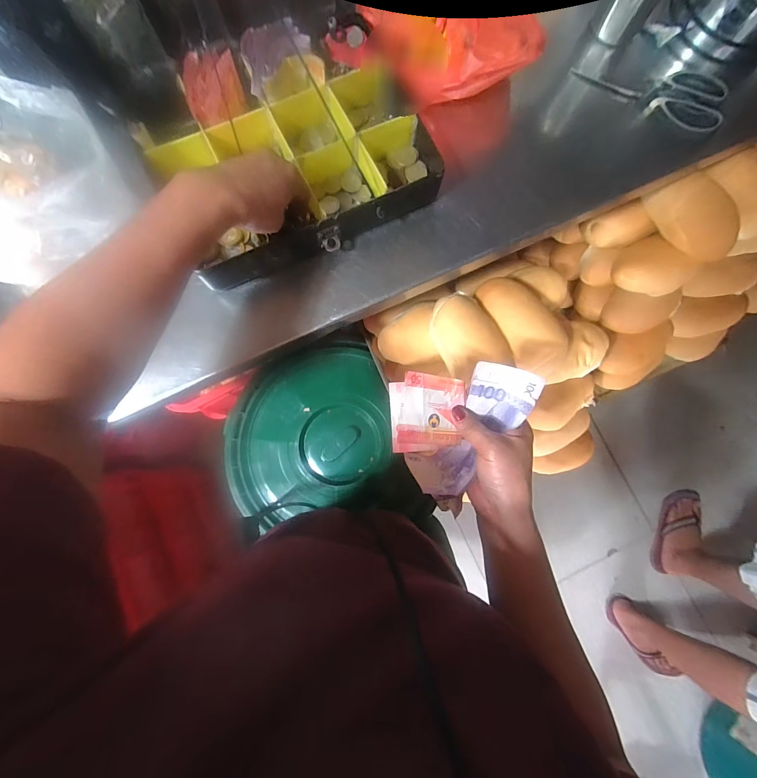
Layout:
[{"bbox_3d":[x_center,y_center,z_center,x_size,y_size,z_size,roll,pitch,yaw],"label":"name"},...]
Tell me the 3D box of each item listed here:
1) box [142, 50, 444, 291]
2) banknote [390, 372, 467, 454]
[{"bbox_3d":[-0.088,-0.259,0.396,0.284,0.075,0.213,-18,81,-1],"label":"box"},{"bbox_3d":[0.048,0.022,0.342,0.075,0.014,0.072,1,92,-26],"label":"banknote"}]

